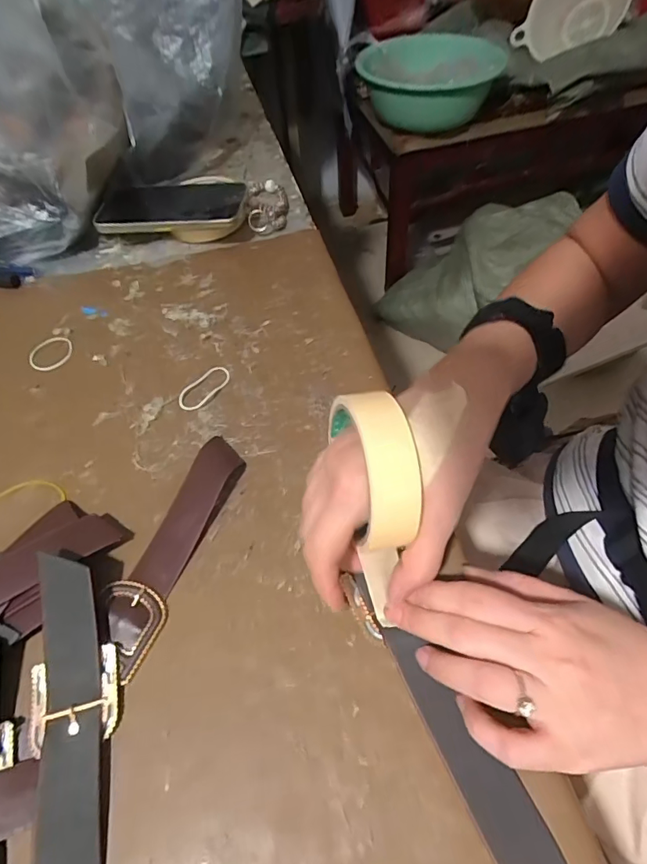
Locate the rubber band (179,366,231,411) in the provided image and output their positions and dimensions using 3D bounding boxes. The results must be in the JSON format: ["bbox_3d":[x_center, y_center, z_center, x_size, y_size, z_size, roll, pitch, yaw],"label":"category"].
[{"bbox_3d":[-0.100,-0.037,0.389,0.022,0.004,0.050,33,65,16],"label":"rubber band"}]

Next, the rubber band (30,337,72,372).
[{"bbox_3d":[-0.251,-0.074,0.424,0.039,0.004,0.039,-18,56,-8],"label":"rubber band"}]

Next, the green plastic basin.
[{"bbox_3d":[0.237,-0.796,1.042,0.304,0.116,0.309,-2,55,3],"label":"green plastic basin"}]

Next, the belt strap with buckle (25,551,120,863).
[{"bbox_3d":[-0.132,0.173,0.231,0.044,0.027,0.220,-13,56,-5],"label":"belt strap with buckle"}]

